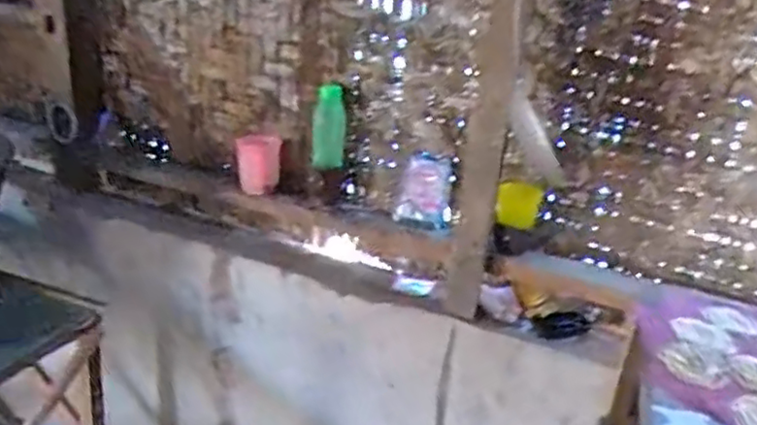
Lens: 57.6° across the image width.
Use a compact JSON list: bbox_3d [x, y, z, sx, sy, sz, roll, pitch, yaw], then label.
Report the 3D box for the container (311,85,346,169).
[{"bbox_3d":[-0.102,-0.171,1.393,0.064,0.177,0.046,6,21,2],"label":"container"}]

